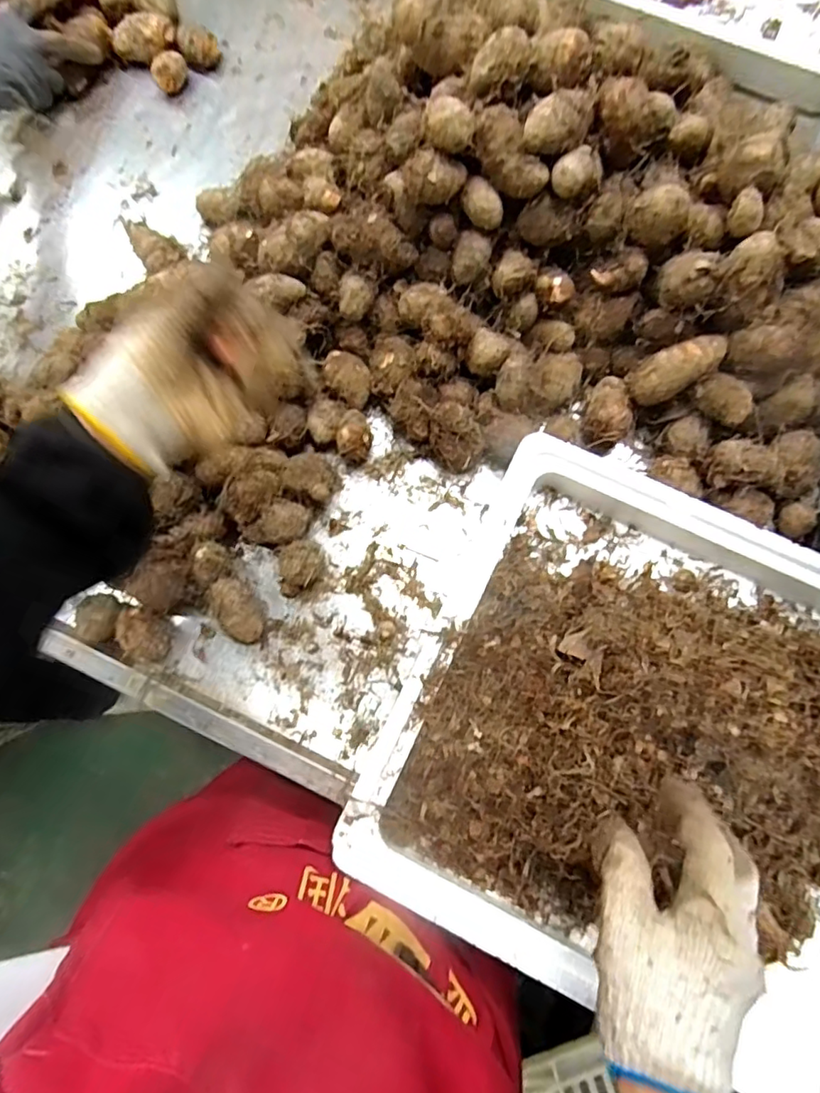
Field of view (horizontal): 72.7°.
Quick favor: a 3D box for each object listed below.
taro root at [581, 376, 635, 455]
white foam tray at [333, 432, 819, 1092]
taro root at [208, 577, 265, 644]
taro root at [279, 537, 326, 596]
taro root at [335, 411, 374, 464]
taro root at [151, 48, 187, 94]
[{"bbox_3d":[0.188,-0.124,0.527,0.044,0.035,0.073,20,78,6],"label":"taro root"},{"bbox_3d":[0.216,0.150,0.428,0.424,0.082,0.372,25,78,7],"label":"white foam tray"},{"bbox_3d":[-0.151,0.056,0.493,0.033,0.040,0.058,-27,78,-5],"label":"taro root"},{"bbox_3d":[-0.100,0.019,0.501,0.037,0.042,0.050,21,78,6],"label":"taro root"},{"bbox_3d":[-0.052,-0.105,0.533,0.033,0.034,0.046,-5,76,0],"label":"taro root"},{"bbox_3d":[-0.279,-0.551,0.644,0.040,0.029,0.036,-23,77,-5],"label":"taro root"}]

